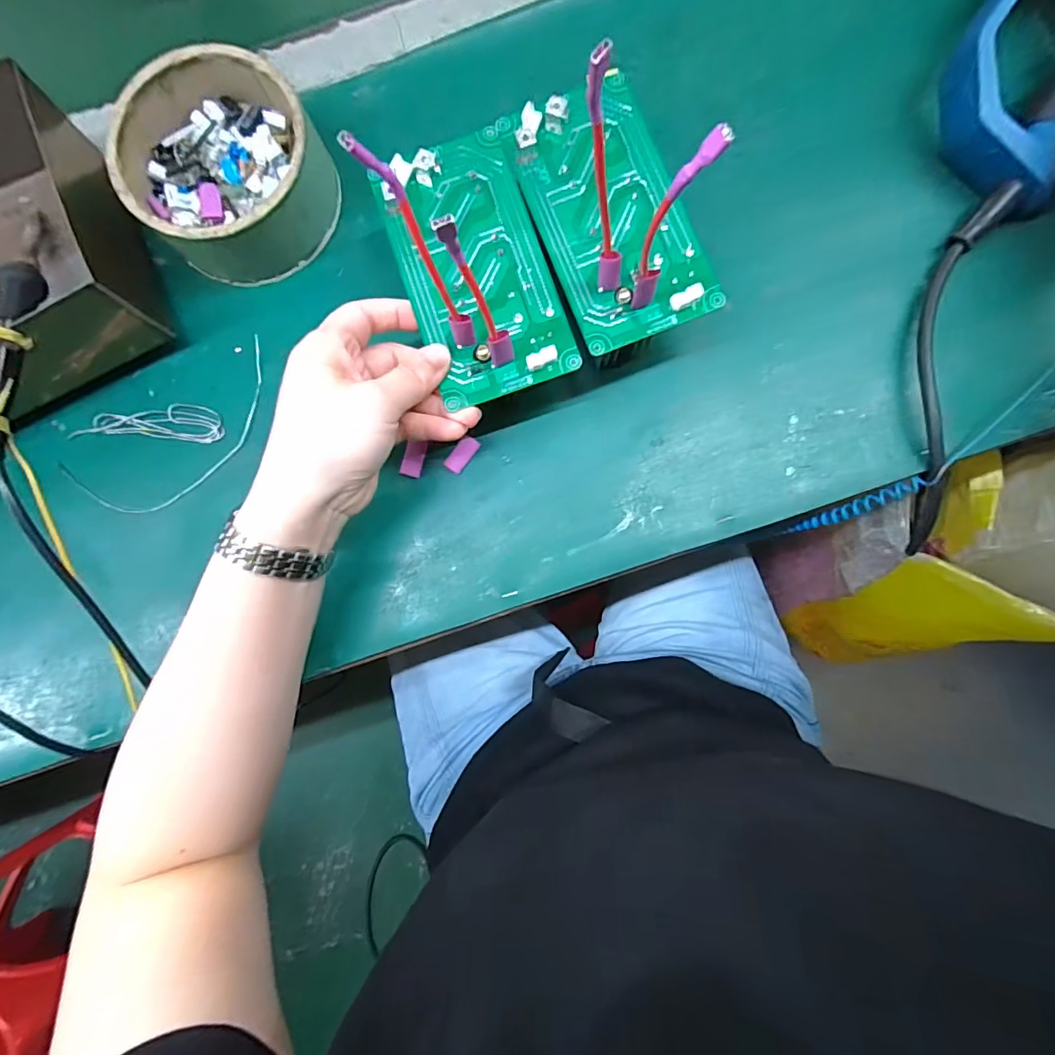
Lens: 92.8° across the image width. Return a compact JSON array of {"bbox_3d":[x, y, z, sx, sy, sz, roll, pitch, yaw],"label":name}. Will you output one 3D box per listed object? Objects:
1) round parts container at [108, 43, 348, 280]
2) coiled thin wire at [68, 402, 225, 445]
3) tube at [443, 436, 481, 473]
[{"bbox_3d":[-0.193,-0.230,0.326,0.119,0.052,0.118,0,85,3],"label":"round parts container"},{"bbox_3d":[-0.253,-0.072,0.339,0.101,0.009,0.028,4,85,3],"label":"coiled thin wire"},{"bbox_3d":[-0.042,-0.048,0.325,0.013,0.004,0.025,35,88,5],"label":"tube"}]

